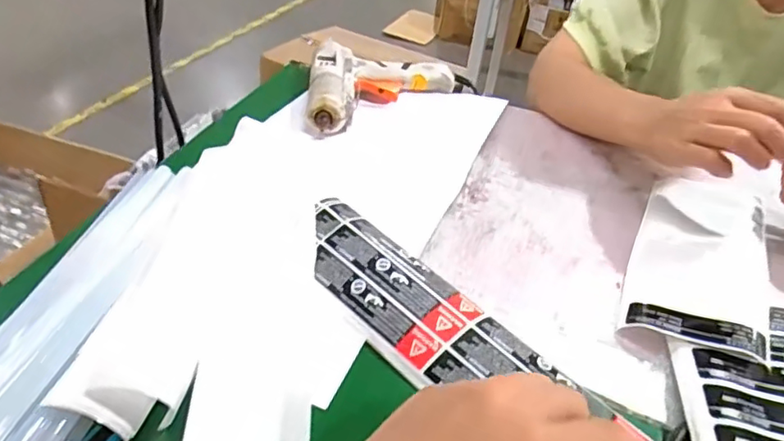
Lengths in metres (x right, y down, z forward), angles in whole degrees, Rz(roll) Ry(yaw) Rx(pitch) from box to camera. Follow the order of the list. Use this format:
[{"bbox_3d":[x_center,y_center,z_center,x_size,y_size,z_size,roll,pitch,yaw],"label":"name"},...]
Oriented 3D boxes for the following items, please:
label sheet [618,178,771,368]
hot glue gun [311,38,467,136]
[{"bbox_3d":[0.242,0.023,0.465,0.092,0.023,0.226,21,38,17],"label":"label sheet"},{"bbox_3d":[-0.033,-0.161,0.667,0.201,0.034,0.128,-23,46,-35],"label":"hot glue gun"}]

